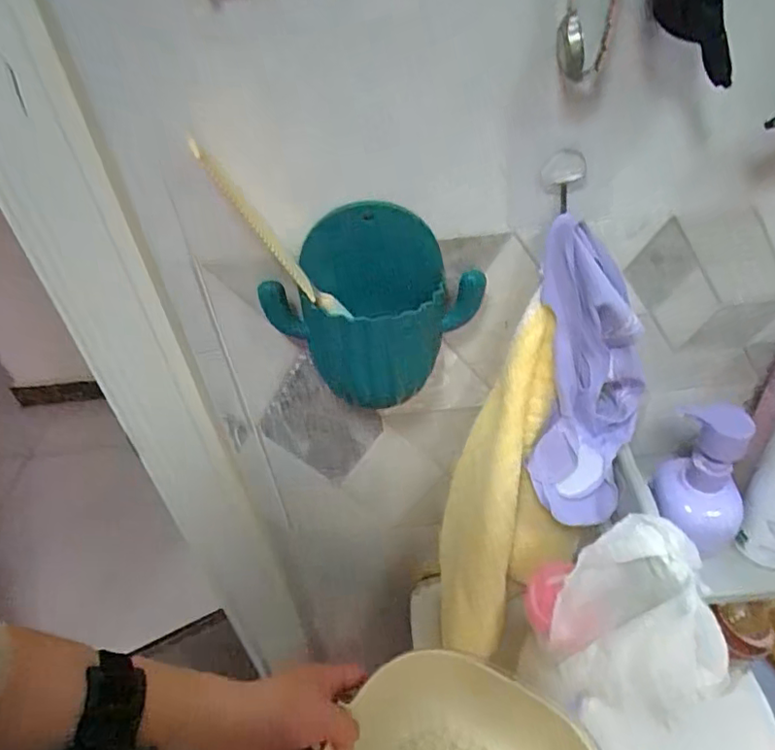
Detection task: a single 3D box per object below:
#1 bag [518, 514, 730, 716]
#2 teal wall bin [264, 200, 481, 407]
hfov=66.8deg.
[{"bbox_3d":[0.161,0.164,0.394,0.111,0.108,0.079,-5,40,3],"label":"bag"},{"bbox_3d":[-0.009,-0.039,0.380,0.134,0.125,0.050,-11,40,-4],"label":"teal wall bin"}]

